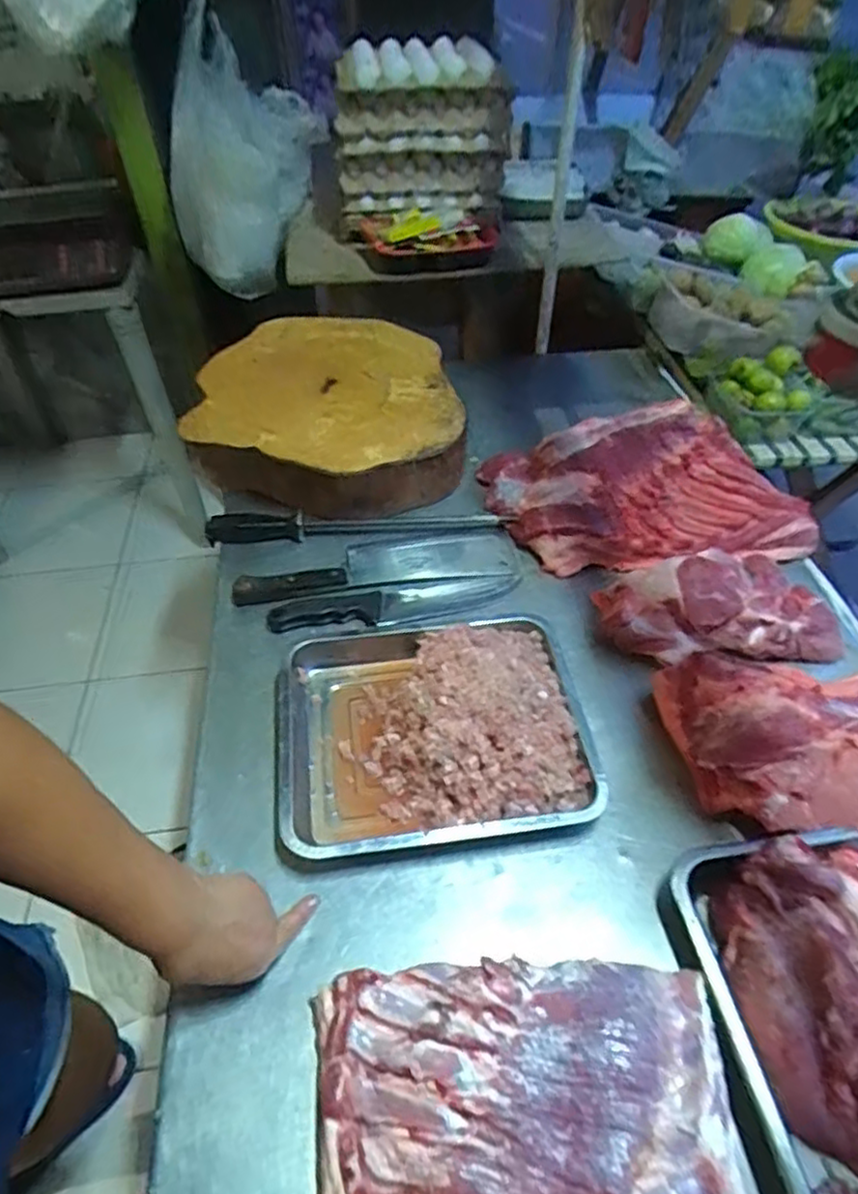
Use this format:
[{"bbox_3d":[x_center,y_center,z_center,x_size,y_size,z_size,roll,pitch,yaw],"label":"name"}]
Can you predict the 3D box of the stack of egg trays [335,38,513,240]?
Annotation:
[{"bbox_3d":[-0.022,-0.897,1.297,0.308,0.230,0.382,-8,48,-2],"label":"stack of egg trays"}]

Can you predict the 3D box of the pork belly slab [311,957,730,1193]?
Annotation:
[{"bbox_3d":[0.068,0.375,0.466,0.288,0.041,0.246,-6,47,-3],"label":"pork belly slab"}]

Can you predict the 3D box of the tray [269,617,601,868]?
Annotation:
[{"bbox_3d":[0.002,0.119,0.694,0.303,0.067,0.245,-7,47,-4],"label":"tray"}]

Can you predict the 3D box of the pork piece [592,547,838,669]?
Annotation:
[{"bbox_3d":[0.332,0.002,0.809,0.257,0.059,0.145,1,47,4],"label":"pork piece"}]

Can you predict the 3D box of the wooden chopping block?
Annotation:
[{"bbox_3d":[-0.156,-0.293,1.060,0.386,0.096,0.417,-6,47,-3],"label":"wooden chopping block"}]

